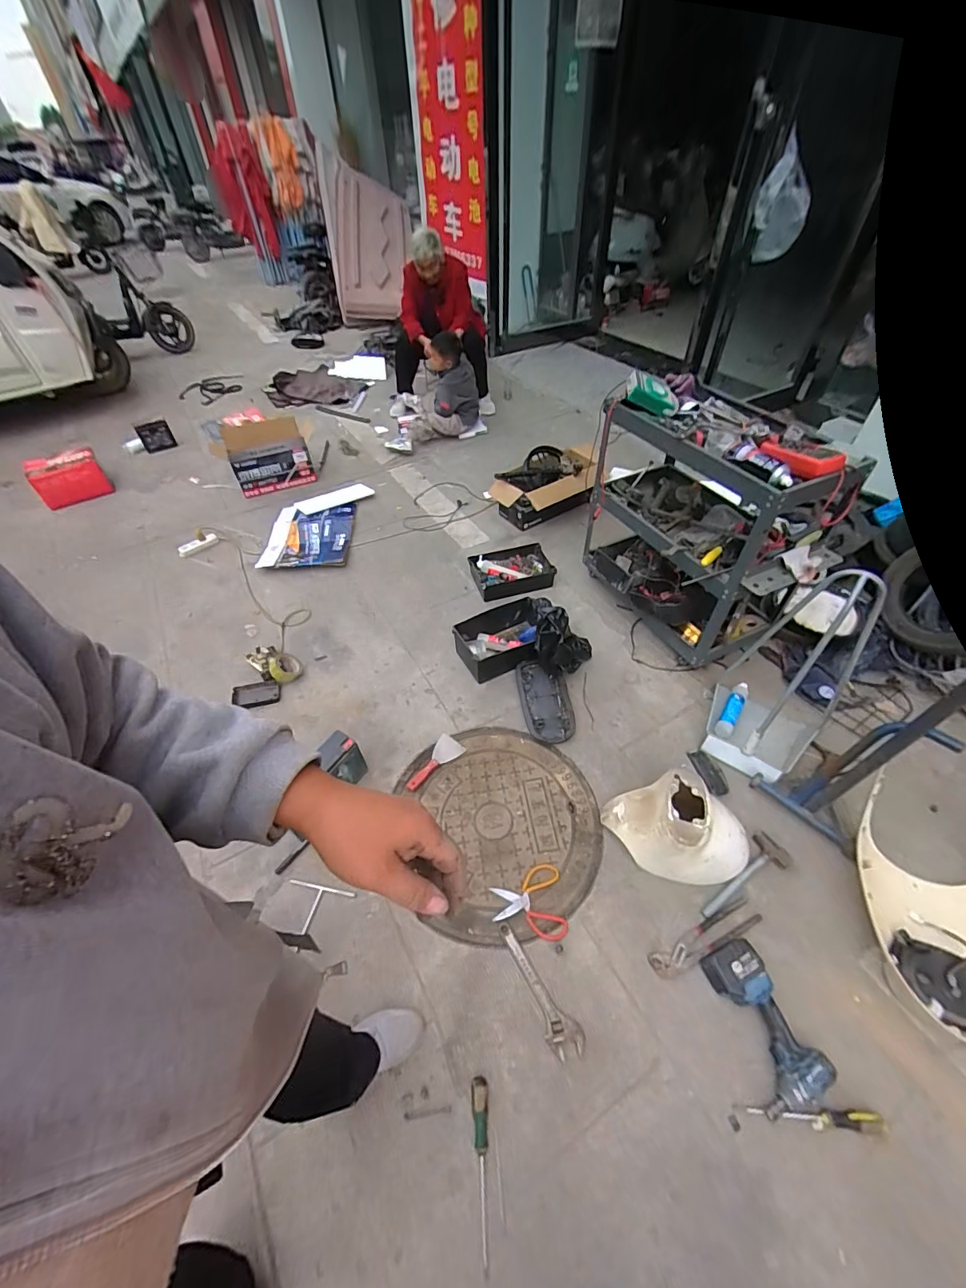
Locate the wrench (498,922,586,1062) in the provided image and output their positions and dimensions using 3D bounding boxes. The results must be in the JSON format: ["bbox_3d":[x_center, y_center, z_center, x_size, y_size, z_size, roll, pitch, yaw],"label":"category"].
[{"bbox_3d":[0.120,0.770,1.056,0.071,0.015,0.282,-28,56,-18],"label":"wrench"}]

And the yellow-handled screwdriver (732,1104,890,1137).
[{"bbox_3d":[0.641,0.924,0.916,0.282,0.026,0.035,2,52,4],"label":"yellow-handled screwdriver"}]

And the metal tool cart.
[{"bbox_3d":[0.704,-0.420,1.557,0.448,0.656,0.732,-25,51,-19],"label":"metal tool cart"}]

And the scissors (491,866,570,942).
[{"bbox_3d":[0.113,0.646,1.175,0.172,0.009,0.169,-5,52,-1],"label":"scissors"}]

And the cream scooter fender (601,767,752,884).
[{"bbox_3d":[0.504,0.471,1.203,0.232,0.195,0.321,-31,57,-22],"label":"cream scooter fender"}]

